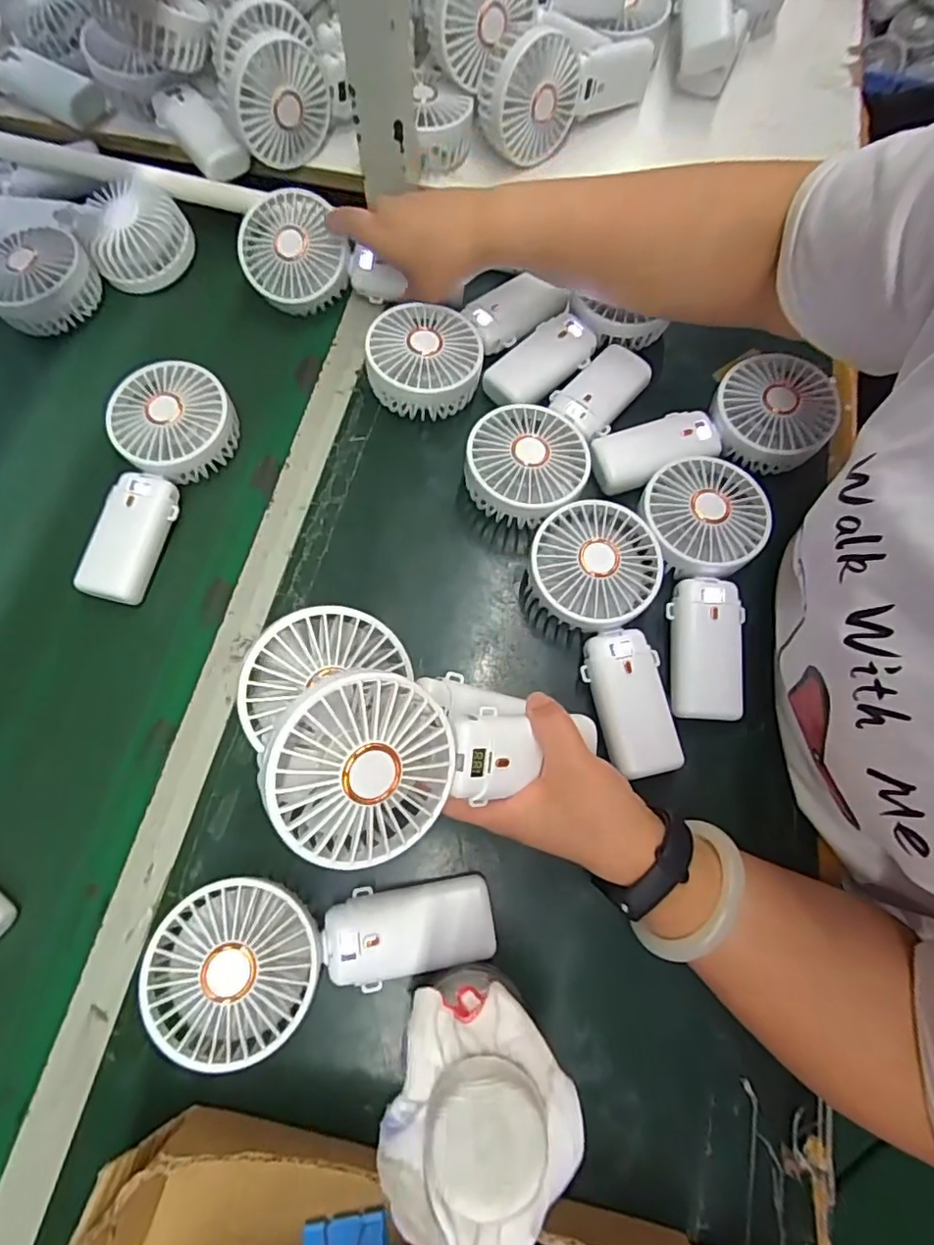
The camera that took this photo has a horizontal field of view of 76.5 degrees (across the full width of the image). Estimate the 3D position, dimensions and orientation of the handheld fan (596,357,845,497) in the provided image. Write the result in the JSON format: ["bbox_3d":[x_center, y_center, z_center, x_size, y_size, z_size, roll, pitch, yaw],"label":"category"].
[{"bbox_3d":[0.185,-0.155,0.453,0.175,0.037,0.084,-8,74,-2],"label":"handheld fan"}]

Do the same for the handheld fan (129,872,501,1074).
[{"bbox_3d":[-0.076,0.179,0.334,0.179,0.057,0.082,-12,74,-3],"label":"handheld fan"}]

